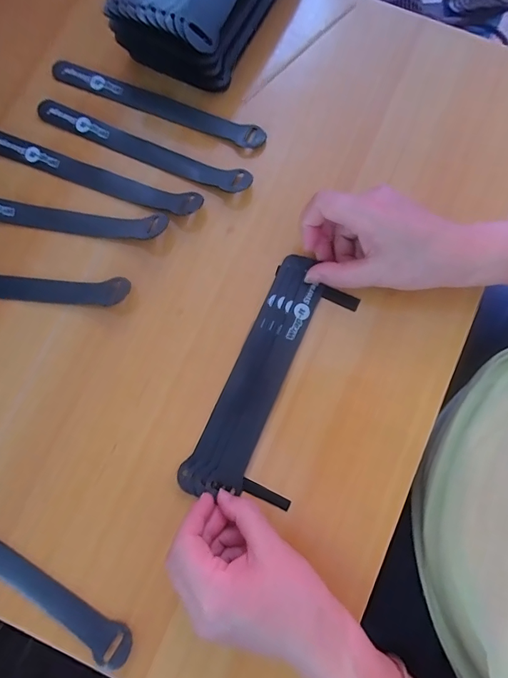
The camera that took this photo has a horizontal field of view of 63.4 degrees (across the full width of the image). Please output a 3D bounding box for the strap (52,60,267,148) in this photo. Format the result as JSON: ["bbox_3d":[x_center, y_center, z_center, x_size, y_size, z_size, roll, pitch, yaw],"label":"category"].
[{"bbox_3d":[-0.088,-0.209,0.360,0.209,0.007,0.021,24,82,4],"label":"strap"}]

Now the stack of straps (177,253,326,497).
[{"bbox_3d":[0.004,0.026,0.318,0.040,0.008,0.194,24,80,7],"label":"stack of straps"}]

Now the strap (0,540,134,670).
[{"bbox_3d":[-0.177,0.171,0.302,0.203,0.005,0.024,28,70,8],"label":"strap"}]

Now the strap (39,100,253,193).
[{"bbox_3d":[-0.098,-0.166,0.351,0.204,0.010,0.021,25,82,4],"label":"strap"}]

